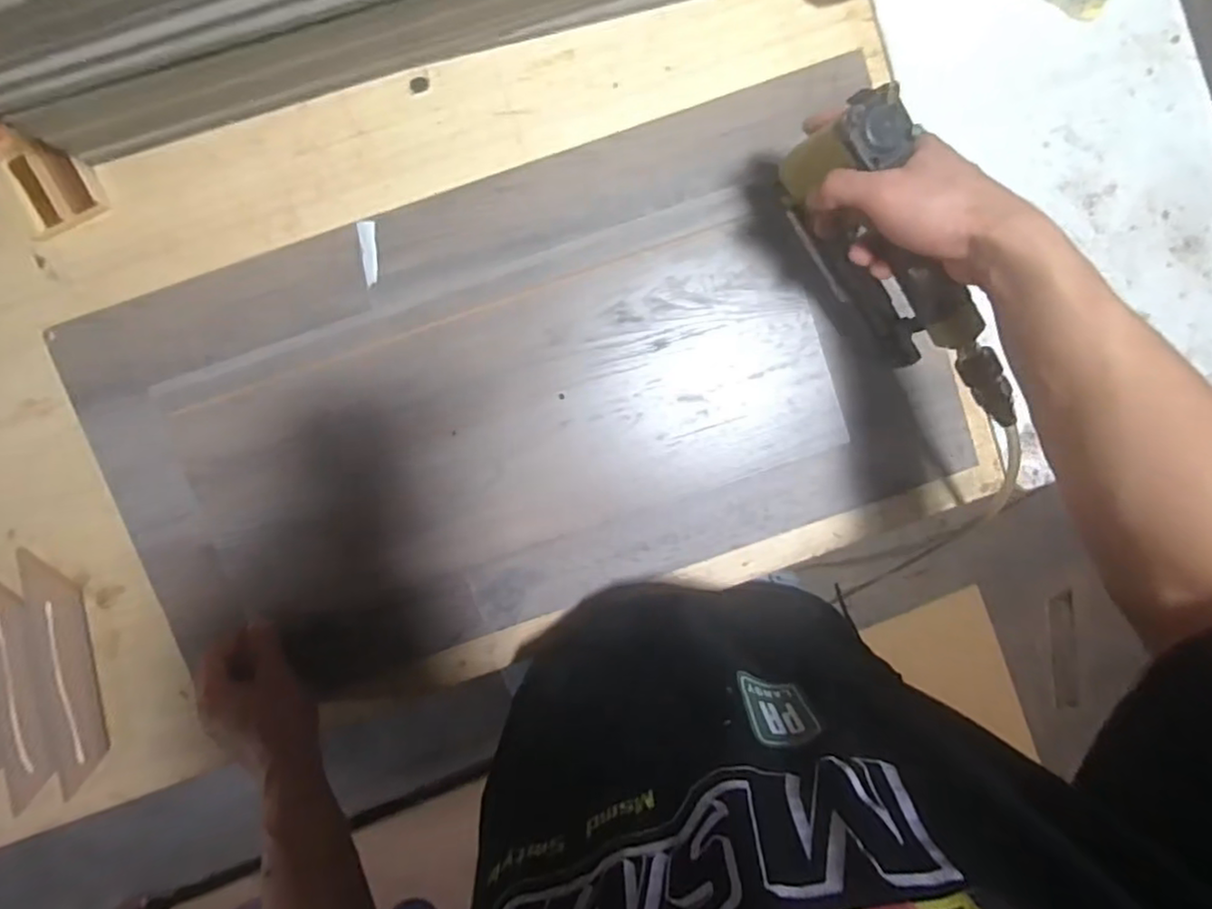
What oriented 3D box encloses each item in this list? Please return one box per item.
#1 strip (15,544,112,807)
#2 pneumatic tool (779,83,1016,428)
[{"bbox_3d":[-0.461,0.190,0.554,0.047,0.012,0.212,-4,99,-9],"label":"strip"},{"bbox_3d":[0.202,-0.117,0.457,0.046,0.149,0.232,-33,96,1],"label":"pneumatic tool"}]

